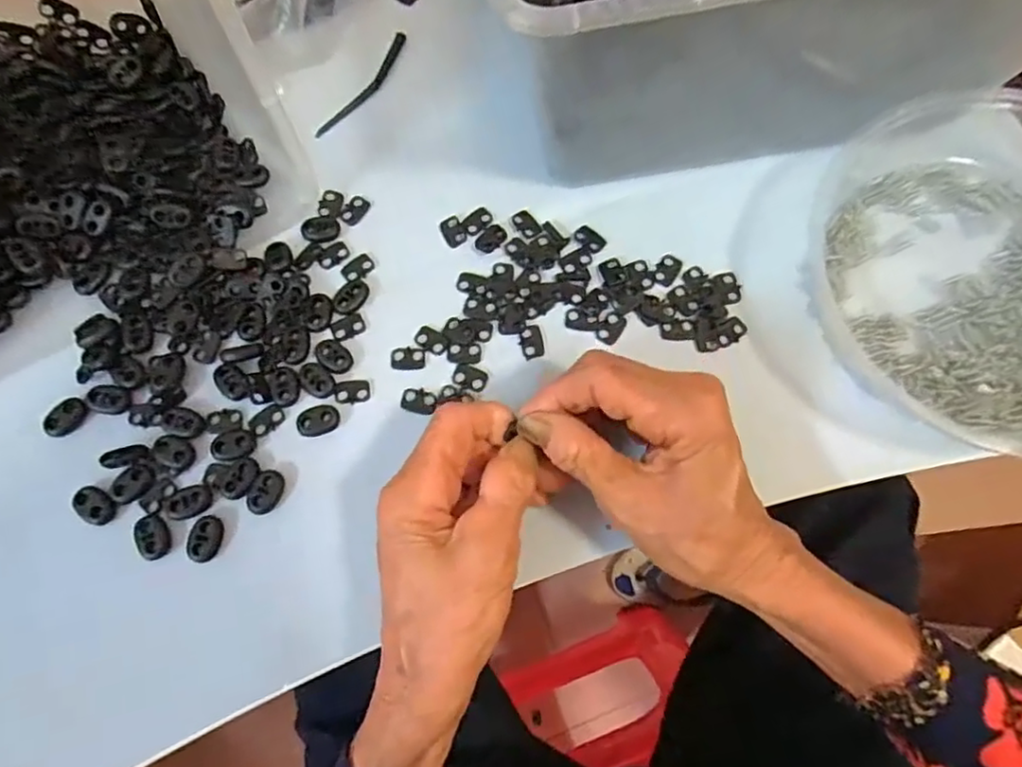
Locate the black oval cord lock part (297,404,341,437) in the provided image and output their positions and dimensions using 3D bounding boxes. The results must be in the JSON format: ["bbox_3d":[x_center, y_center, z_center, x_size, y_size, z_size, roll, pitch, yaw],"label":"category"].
[{"bbox_3d":[-0.100,0.019,0.321,0.021,0.004,0.015,-12,76,-3],"label":"black oval cord lock part"}]

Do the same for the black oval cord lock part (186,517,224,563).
[{"bbox_3d":[-0.149,0.076,0.303,0.014,0.005,0.022,3,75,1],"label":"black oval cord lock part"}]

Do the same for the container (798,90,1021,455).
[{"bbox_3d":[0.249,-0.064,0.312,0.171,0.051,0.184,0,75,0],"label":"container"}]

